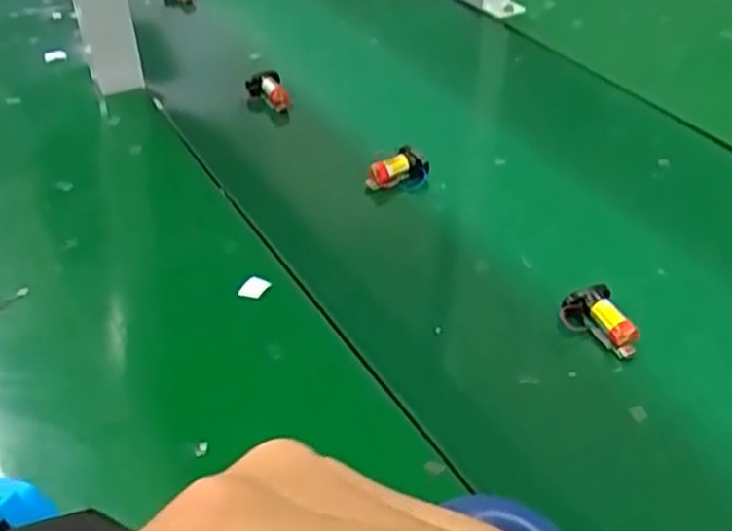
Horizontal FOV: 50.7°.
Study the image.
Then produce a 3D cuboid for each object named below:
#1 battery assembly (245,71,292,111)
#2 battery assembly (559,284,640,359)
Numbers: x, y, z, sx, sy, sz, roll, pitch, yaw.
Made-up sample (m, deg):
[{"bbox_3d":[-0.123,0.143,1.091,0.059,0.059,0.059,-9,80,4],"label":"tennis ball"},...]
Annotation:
[{"bbox_3d":[-0.089,-0.165,0.728,0.026,0.024,0.049,-26,47,-29],"label":"battery assembly"},{"bbox_3d":[0.145,0.036,0.481,0.032,0.023,0.046,-10,41,-13],"label":"battery assembly"}]

